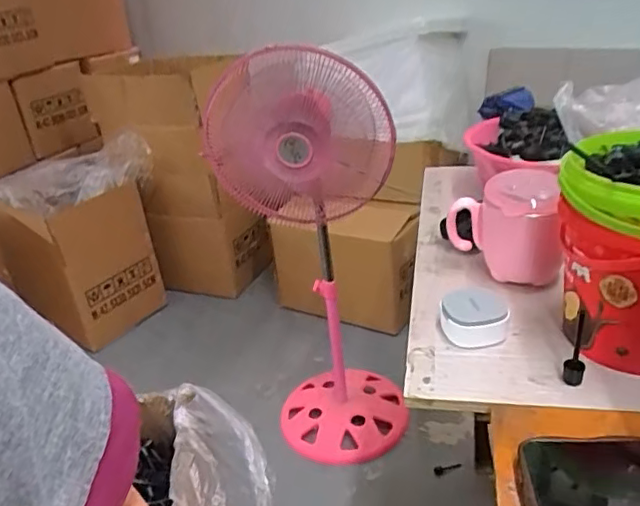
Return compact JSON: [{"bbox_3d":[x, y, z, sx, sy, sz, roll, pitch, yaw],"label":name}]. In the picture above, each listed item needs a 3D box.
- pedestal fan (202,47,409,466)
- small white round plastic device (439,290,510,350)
[{"bbox_3d":[-0.010,0.035,1.238,0.338,0.860,0.268,-6,28,2],"label":"pedestal fan"},{"bbox_3d":[0.130,0.056,0.506,0.049,0.034,0.047,-5,28,3],"label":"small white round plastic device"}]

